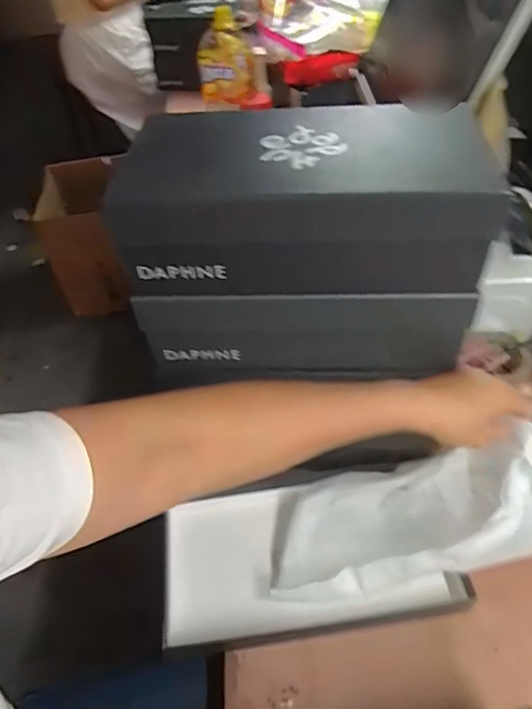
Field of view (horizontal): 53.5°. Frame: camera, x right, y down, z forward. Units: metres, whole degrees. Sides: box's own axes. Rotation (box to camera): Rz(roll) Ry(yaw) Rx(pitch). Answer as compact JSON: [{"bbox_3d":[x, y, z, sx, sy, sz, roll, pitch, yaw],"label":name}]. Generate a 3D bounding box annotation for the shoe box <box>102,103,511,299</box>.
[{"bbox_3d":[0.029,-0.140,0.456,0.292,0.106,0.150,-1,45,5],"label":"shoe box"}]

